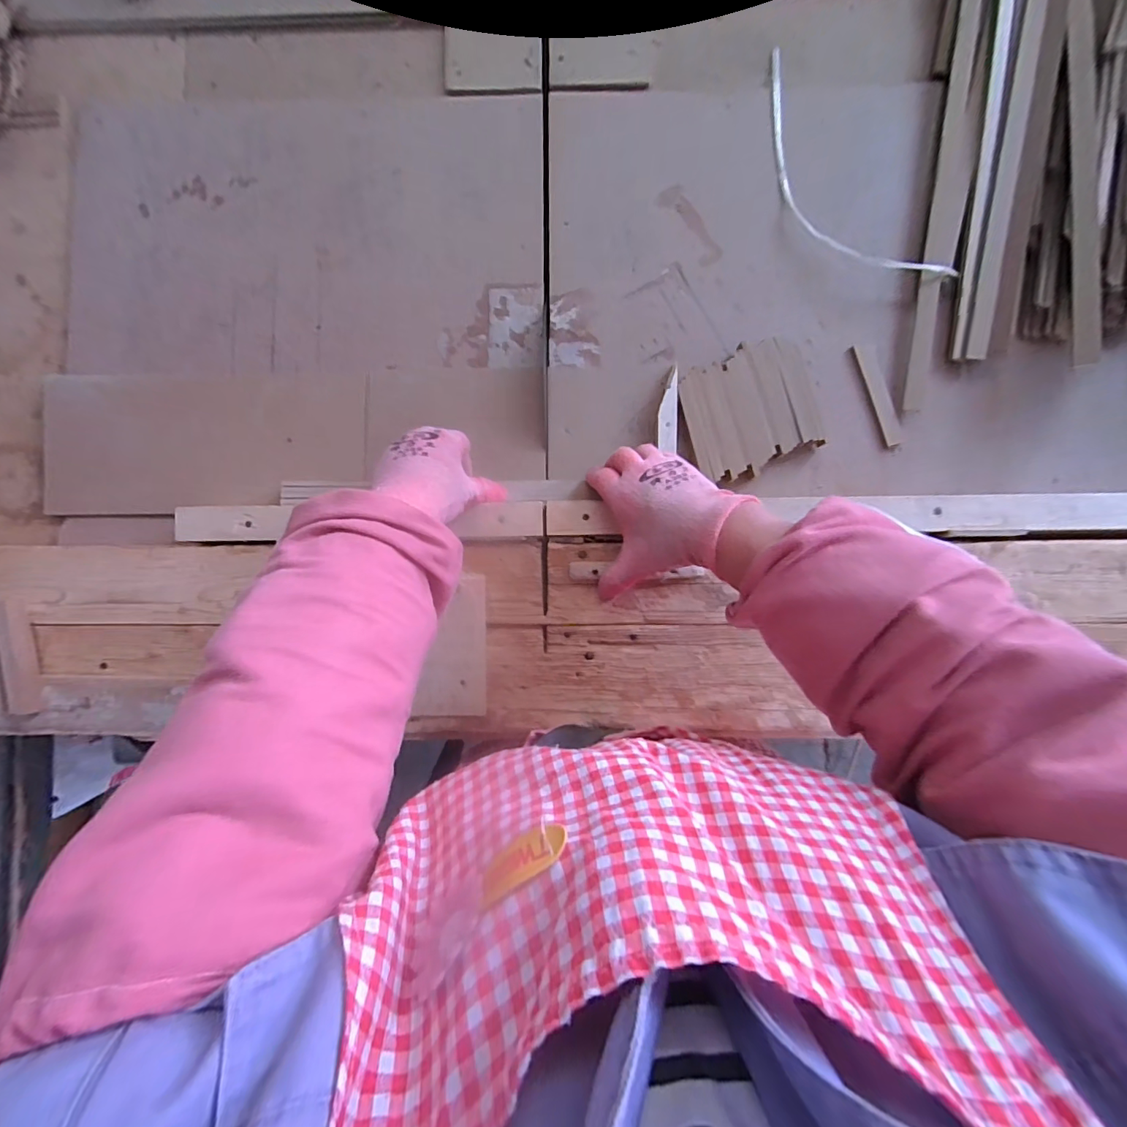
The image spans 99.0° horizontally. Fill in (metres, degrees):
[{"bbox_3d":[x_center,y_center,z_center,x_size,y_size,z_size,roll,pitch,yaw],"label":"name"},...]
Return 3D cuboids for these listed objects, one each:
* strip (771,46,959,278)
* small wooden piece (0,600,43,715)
[{"bbox_3d":[0.261,-0.379,0.473,0.086,0.017,0.292,-33,87,-1],"label":"strip"},{"bbox_3d":[-0.501,0.085,0.438,0.030,0.014,0.105,-15,86,0],"label":"small wooden piece"}]

